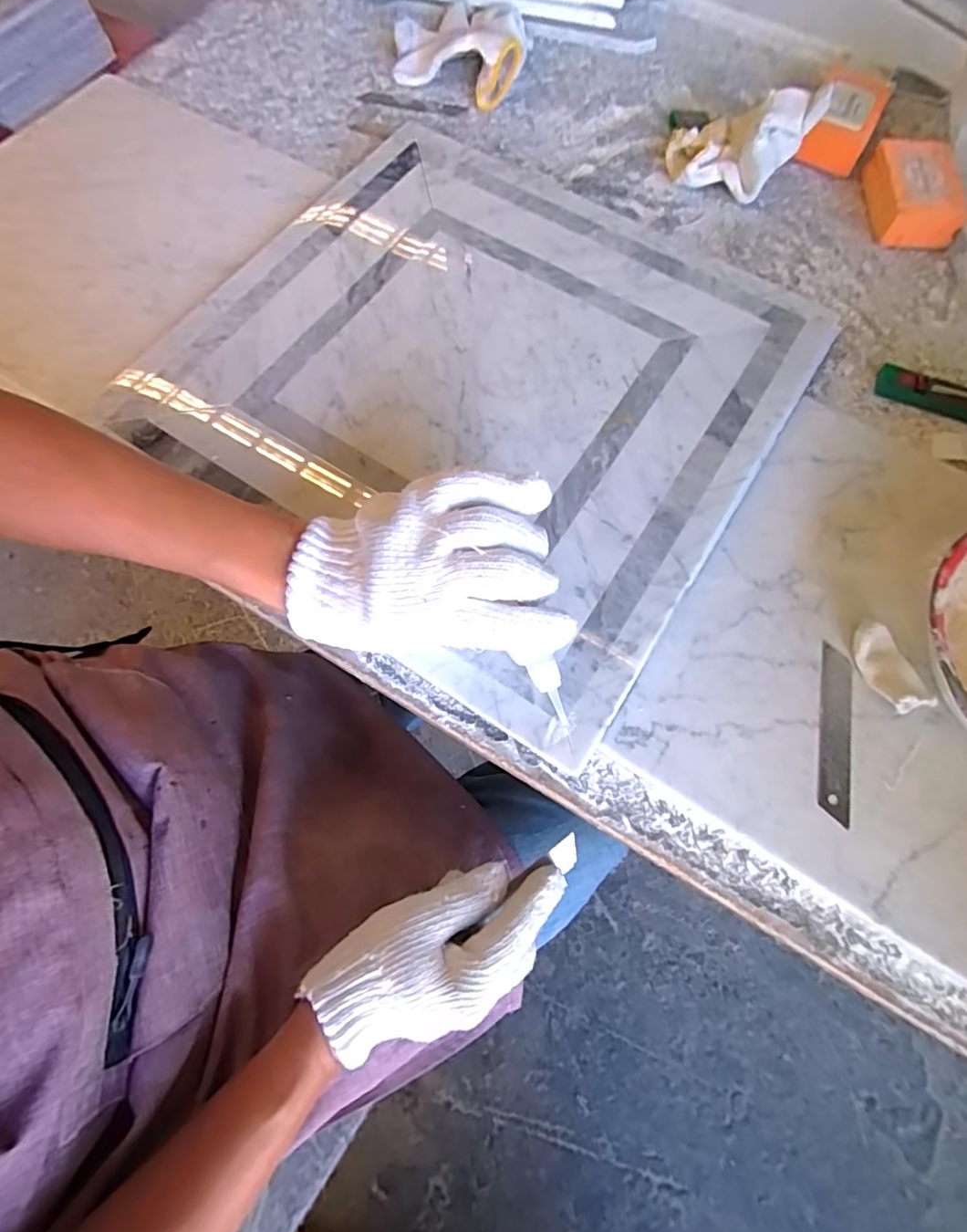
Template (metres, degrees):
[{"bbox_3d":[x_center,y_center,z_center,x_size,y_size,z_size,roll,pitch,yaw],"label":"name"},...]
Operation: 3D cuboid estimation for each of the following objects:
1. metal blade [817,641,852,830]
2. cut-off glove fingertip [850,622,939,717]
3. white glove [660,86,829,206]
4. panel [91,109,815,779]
[{"bbox_3d":[0.205,0.067,0.327,0.018,0.004,0.101,14,69,3],"label":"metal blade"},{"bbox_3d":[0.239,0.031,0.330,0.026,0.017,0.053,-19,70,-7],"label":"cut-off glove fingertip"},{"bbox_3d":[0.215,-0.403,0.471,0.107,0.059,0.082,26,72,8],"label":"white glove"},{"bbox_3d":[-0.003,-0.166,0.390,0.383,0.007,0.379,33,73,10],"label":"panel"}]

